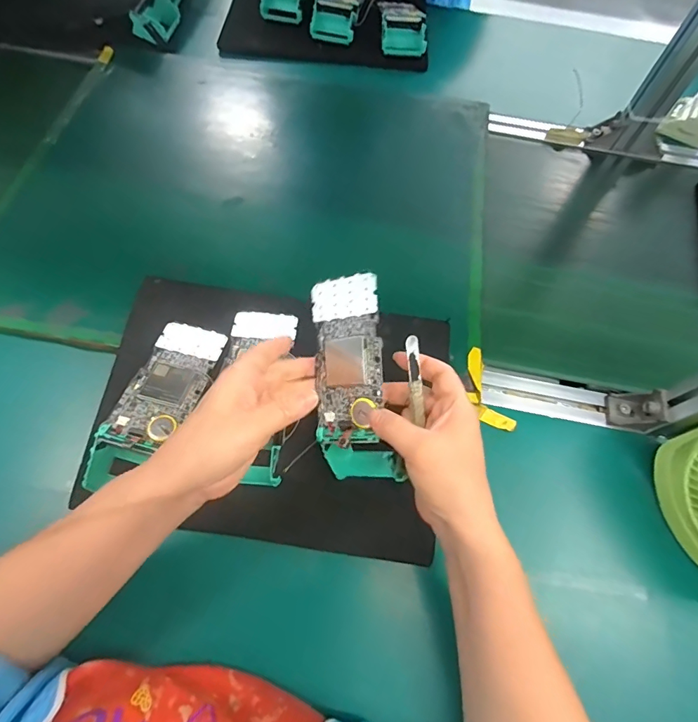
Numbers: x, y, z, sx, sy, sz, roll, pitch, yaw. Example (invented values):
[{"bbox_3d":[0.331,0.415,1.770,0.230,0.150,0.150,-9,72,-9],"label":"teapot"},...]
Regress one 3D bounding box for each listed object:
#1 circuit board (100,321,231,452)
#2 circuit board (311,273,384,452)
[{"bbox_3d":[-0.171,0.018,0.410,0.065,0.006,0.130,16,55,-1],"label":"circuit board"},{"bbox_3d":[-0.001,-0.001,0.362,0.063,0.006,0.137,-5,86,33],"label":"circuit board"}]

